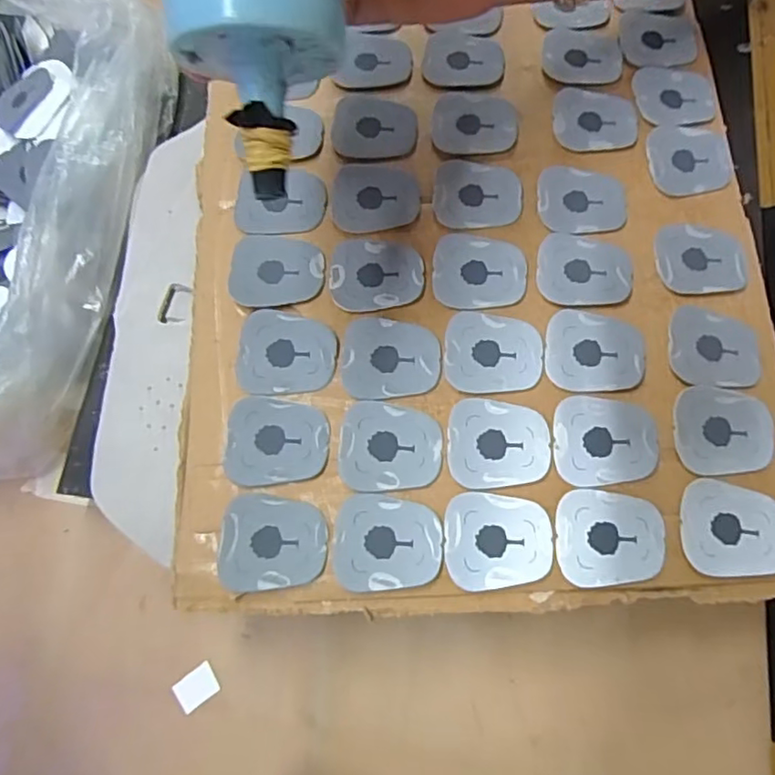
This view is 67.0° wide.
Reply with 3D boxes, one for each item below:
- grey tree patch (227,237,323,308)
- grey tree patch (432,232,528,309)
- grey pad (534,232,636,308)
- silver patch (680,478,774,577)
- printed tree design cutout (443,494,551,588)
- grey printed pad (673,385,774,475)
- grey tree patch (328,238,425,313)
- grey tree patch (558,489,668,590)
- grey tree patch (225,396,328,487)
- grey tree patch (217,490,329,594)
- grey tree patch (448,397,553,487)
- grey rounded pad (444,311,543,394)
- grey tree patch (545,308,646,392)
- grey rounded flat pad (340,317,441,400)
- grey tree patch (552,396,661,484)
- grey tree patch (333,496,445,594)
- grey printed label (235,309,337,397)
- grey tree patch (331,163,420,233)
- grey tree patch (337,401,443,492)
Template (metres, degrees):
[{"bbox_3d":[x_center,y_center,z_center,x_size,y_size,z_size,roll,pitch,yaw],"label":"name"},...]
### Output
[{"bbox_3d":[-0.046,-0.049,0.245,0.038,0.004,0.033,1,71,8],"label":"grey tree patch"},{"bbox_3d":[0.038,-0.049,0.244,0.038,0.004,0.034,0,71,7],"label":"grey tree patch"},{"bbox_3d":[0.083,-0.050,0.245,0.039,0.004,0.034,2,71,8],"label":"grey pad"},{"bbox_3d":[0.128,0.052,0.214,0.038,0.004,0.033,7,72,10],"label":"silver patch"},{"bbox_3d":[0.040,0.055,0.212,0.038,0.004,0.033,-1,71,7],"label":"printed tree design cutout"},{"bbox_3d":[0.130,0.016,0.227,0.039,0.005,0.033,-5,71,6],"label":"grey printed pad"},{"bbox_3d":[-0.005,-0.049,0.244,0.038,0.004,0.034,-9,70,4],"label":"grey tree patch"},{"bbox_3d":[0.081,0.054,0.213,0.039,0.006,0.033,-5,71,6],"label":"grey tree patch"},{"bbox_3d":[-0.042,0.020,0.223,0.038,0.004,0.033,-1,71,7],"label":"grey tree patch"},{"bbox_3d":[-0.042,0.056,0.211,0.039,0.004,0.033,-2,71,7],"label":"grey tree patch"},{"bbox_3d":[0.042,0.021,0.221,0.037,0.004,0.033,-2,71,6],"label":"grey tree patch"},{"bbox_3d":[0.042,-0.014,0.233,0.038,0.004,0.033,2,71,8],"label":"grey rounded pad"},{"bbox_3d":[0.083,-0.015,0.234,0.038,0.004,0.034,-1,71,7],"label":"grey tree patch"},{"bbox_3d":[0.001,-0.013,0.231,0.038,0.004,0.033,-4,71,6],"label":"grey rounded flat pad"},{"bbox_3d":[0.083,0.020,0.223,0.039,0.004,0.034,-1,71,7],"label":"grey tree patch"},{"bbox_3d":[0.000,0.055,0.211,0.038,0.004,0.033,-4,71,6],"label":"grey tree patch"},{"bbox_3d":[-0.040,-0.014,0.232,0.038,0.005,0.033,-2,71,7],"label":"grey printed label"},{"bbox_3d":[-0.006,-0.085,0.256,0.038,0.004,0.033,-10,70,4],"label":"grey tree patch"},{"bbox_3d":[0.001,0.022,0.220,0.038,0.004,0.033,-1,71,7],"label":"grey tree patch"}]

